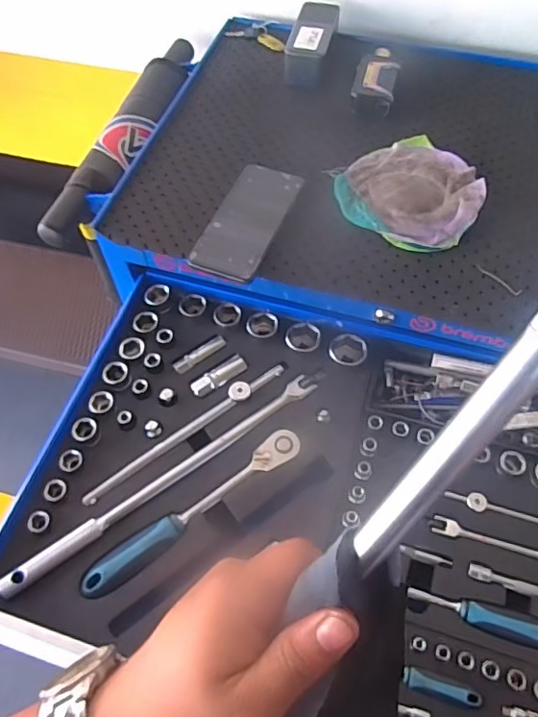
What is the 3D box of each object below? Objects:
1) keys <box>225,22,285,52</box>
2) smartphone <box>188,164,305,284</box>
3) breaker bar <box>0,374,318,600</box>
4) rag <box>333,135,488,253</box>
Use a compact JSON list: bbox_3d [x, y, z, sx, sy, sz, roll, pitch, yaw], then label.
[{"bbox_3d":[-0.013,-0.475,0.791,0.096,0.007,0.047,27,62,16],"label":"keys"},{"bbox_3d":[-0.023,-0.155,0.601,0.073,0.014,0.159,19,61,12],"label":"smartphone"},{"bbox_3d":[-0.099,0.114,0.537,0.348,0.015,0.028,-33,63,-18],"label":"breaker bar"},{"bbox_3d":[0.165,-0.199,0.615,0.154,0.025,0.162,28,63,17],"label":"rag"}]

